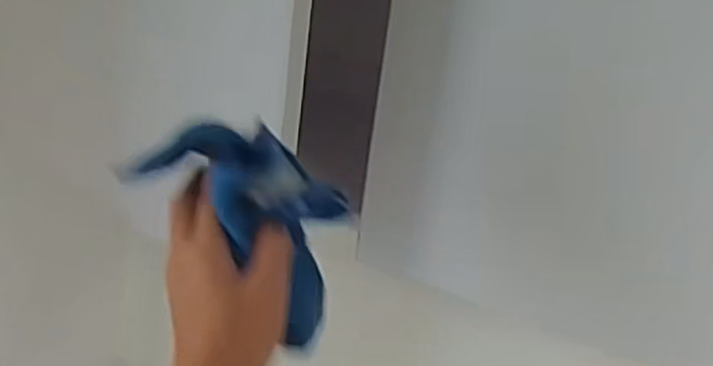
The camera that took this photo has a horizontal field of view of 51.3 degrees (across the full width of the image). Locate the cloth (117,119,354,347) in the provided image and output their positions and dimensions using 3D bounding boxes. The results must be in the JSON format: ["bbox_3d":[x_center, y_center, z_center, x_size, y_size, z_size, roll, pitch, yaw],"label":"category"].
[{"bbox_3d":[-0.066,0.018,0.435,0.123,0.098,0.064,19,25,25],"label":"cloth"}]

